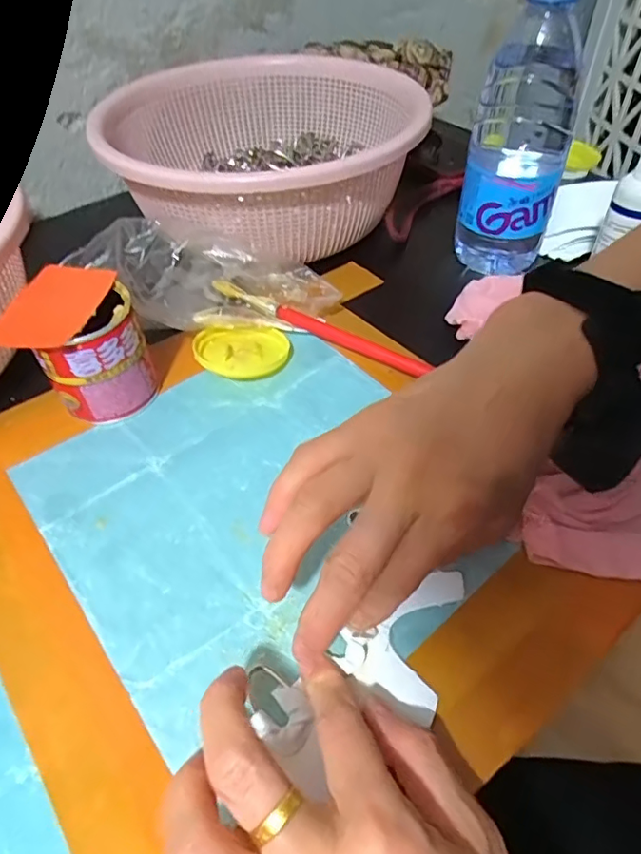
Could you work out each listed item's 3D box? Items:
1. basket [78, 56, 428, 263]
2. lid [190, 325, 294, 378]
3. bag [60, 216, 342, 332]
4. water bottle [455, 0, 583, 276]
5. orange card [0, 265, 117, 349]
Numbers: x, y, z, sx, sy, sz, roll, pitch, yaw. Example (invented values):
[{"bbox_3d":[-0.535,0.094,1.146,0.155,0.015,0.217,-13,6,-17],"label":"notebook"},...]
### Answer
[{"bbox_3d":[-0.047,-0.248,0.489,0.240,0.084,0.277,9,48,10],"label":"basket"},{"bbox_3d":[-0.055,-0.054,0.386,0.065,0.017,0.054,-5,47,-2],"label":"lid"},{"bbox_3d":[-0.081,-0.107,0.405,0.184,0.050,0.074,9,46,-11],"label":"bag"},{"bbox_3d":[0.148,-0.213,0.399,0.069,0.194,0.060,13,49,14],"label":"water bottle"},{"bbox_3d":[-0.159,-0.074,0.326,0.048,0.005,0.079,8,47,-2],"label":"orange card"}]

